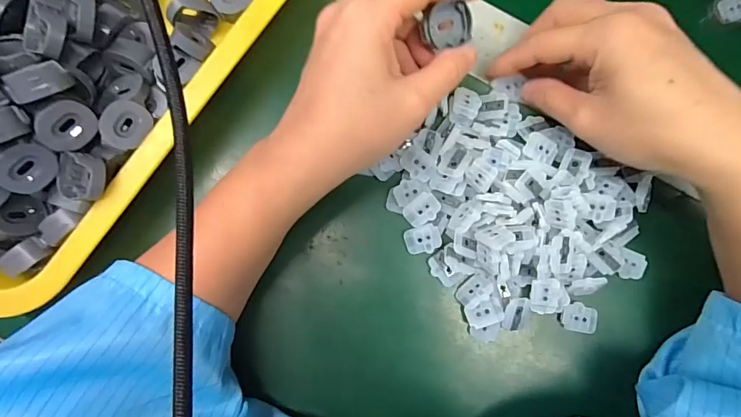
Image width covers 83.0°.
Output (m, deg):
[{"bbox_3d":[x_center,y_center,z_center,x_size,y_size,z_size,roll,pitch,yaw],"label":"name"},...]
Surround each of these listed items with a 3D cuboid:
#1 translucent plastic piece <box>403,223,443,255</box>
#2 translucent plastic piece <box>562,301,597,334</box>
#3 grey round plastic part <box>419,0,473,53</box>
[{"bbox_3d":[0.033,0.019,0.259,0.022,0.005,0.017,-19,84,-2],"label":"translucent plastic piece"},{"bbox_3d":[0.128,0.067,0.257,0.019,0.005,0.017,10,84,1],"label":"translucent plastic piece"},{"bbox_3d":[0.042,-0.102,0.235,0.028,0.011,0.021,-11,107,7],"label":"grey round plastic part"}]

